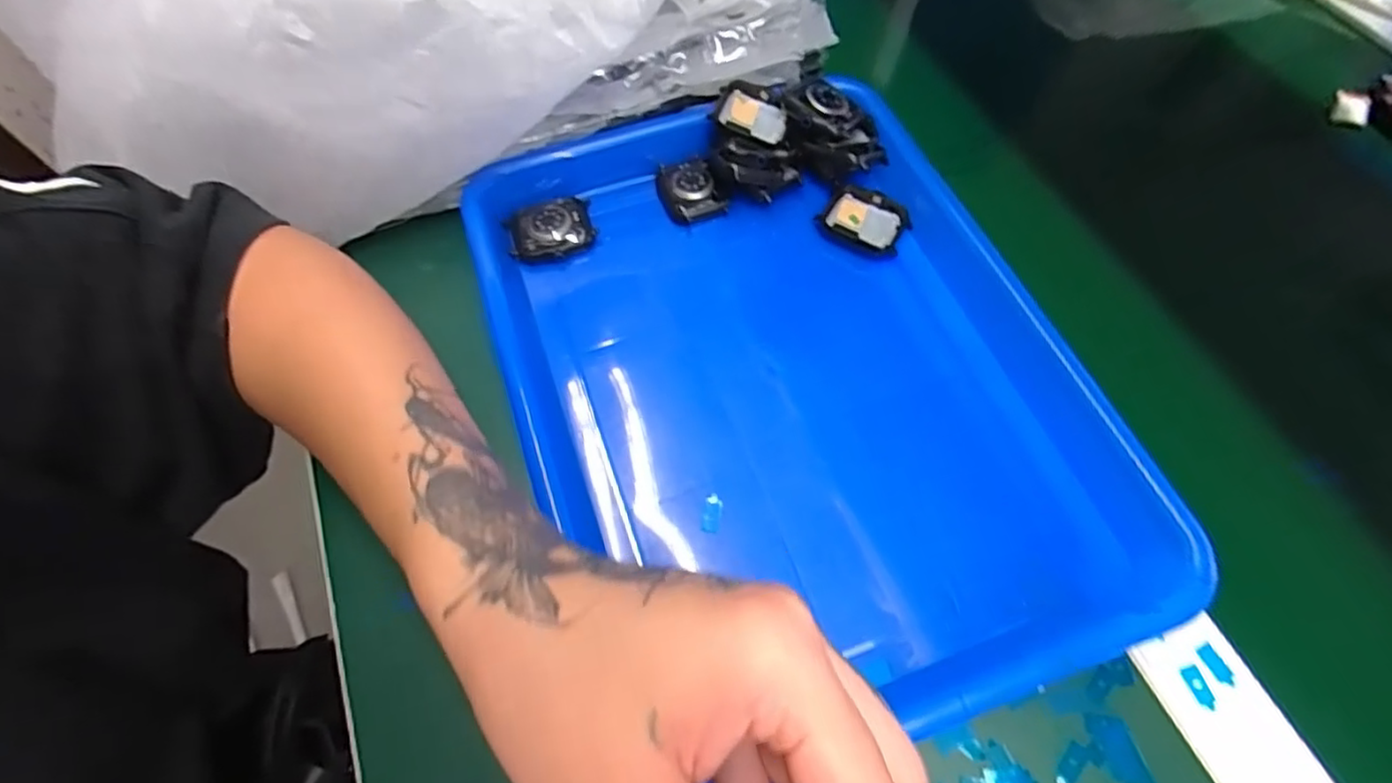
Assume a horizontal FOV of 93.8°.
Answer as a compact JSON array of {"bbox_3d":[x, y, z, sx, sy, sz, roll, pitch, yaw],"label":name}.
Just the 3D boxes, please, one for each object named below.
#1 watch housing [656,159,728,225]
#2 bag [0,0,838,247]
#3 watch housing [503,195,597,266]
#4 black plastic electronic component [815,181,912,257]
[{"bbox_3d":[-0.004,-0.115,0.374,0.031,0.013,0.040,-16,63,-8],"label":"watch housing"},{"bbox_3d":[-0.111,-0.195,0.320,0.355,0.147,0.107,-19,63,-9],"label":"bag"},{"bbox_3d":[-0.081,-0.091,0.363,0.046,0.013,0.034,-15,63,-7],"label":"watch housing"},{"bbox_3d":[0.094,-0.096,0.364,0.047,0.013,0.031,29,66,15],"label":"black plastic electronic component"}]

